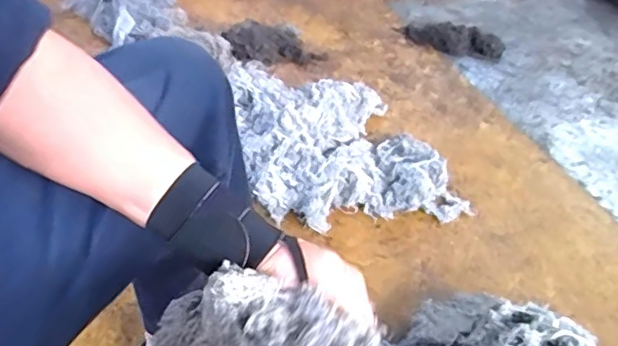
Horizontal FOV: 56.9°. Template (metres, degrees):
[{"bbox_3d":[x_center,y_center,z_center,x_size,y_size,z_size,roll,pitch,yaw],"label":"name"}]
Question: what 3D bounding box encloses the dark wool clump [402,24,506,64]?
[{"bbox_3d":[0.402,-0.378,1.608,0.291,0.047,0.096,20,43,16],"label":"dark wool clump"}]

